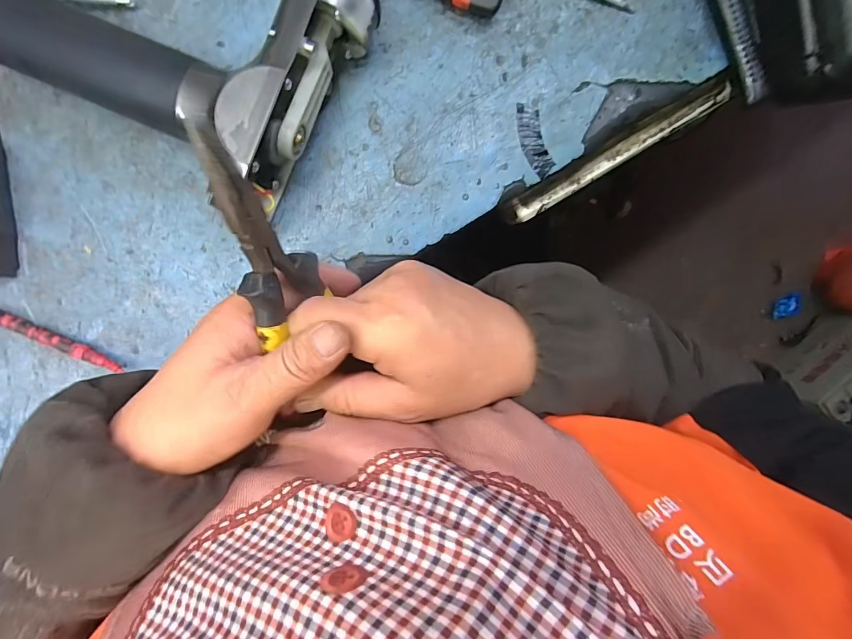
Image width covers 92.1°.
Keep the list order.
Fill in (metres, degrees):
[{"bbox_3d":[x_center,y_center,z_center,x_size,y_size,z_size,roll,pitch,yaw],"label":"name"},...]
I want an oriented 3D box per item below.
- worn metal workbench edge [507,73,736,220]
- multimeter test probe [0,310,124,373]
[{"bbox_3d":[0.167,-0.143,0.349,0.204,0.014,0.019,-31,95,-1],"label":"worn metal workbench edge"},{"bbox_3d":[-0.265,0.014,0.291,0.101,0.013,0.010,23,91,-5],"label":"multimeter test probe"}]

